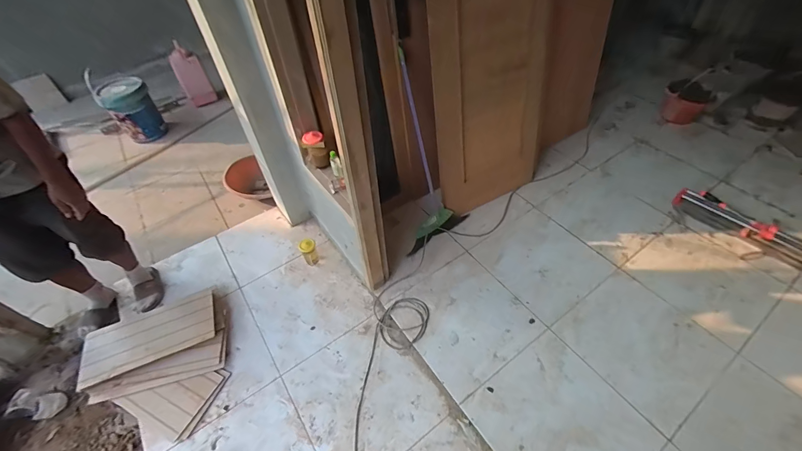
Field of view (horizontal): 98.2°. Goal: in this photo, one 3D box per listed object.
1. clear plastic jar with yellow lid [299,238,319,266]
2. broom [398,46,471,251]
[{"bbox_3d":[-0.444,0.132,1.704,0.073,0.170,0.082,-27,54,-17],"label":"clear plastic jar with yellow lid"},{"bbox_3d":[0.081,-0.345,1.663,0.334,0.889,0.177,-21,26,-13],"label":"broom"}]

